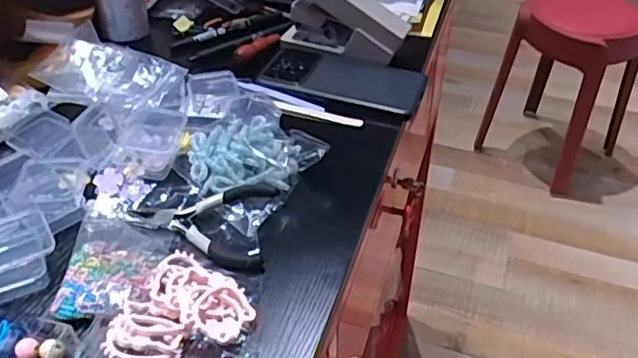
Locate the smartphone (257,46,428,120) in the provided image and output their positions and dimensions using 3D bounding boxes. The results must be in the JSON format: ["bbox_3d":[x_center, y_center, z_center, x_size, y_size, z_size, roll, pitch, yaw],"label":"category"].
[{"bbox_3d":[0.023,-0.102,0.573,0.162,0.014,0.072,15,44,15],"label":"smartphone"}]

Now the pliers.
[{"bbox_3d":[-0.089,0.030,0.424,0.108,0.018,0.070,6,42,6],"label":"pliers"}]

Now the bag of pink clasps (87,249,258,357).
[{"bbox_3d":[-0.091,0.079,0.363,0.101,0.024,0.082,-10,43,-11],"label":"bag of pink clasps"}]

